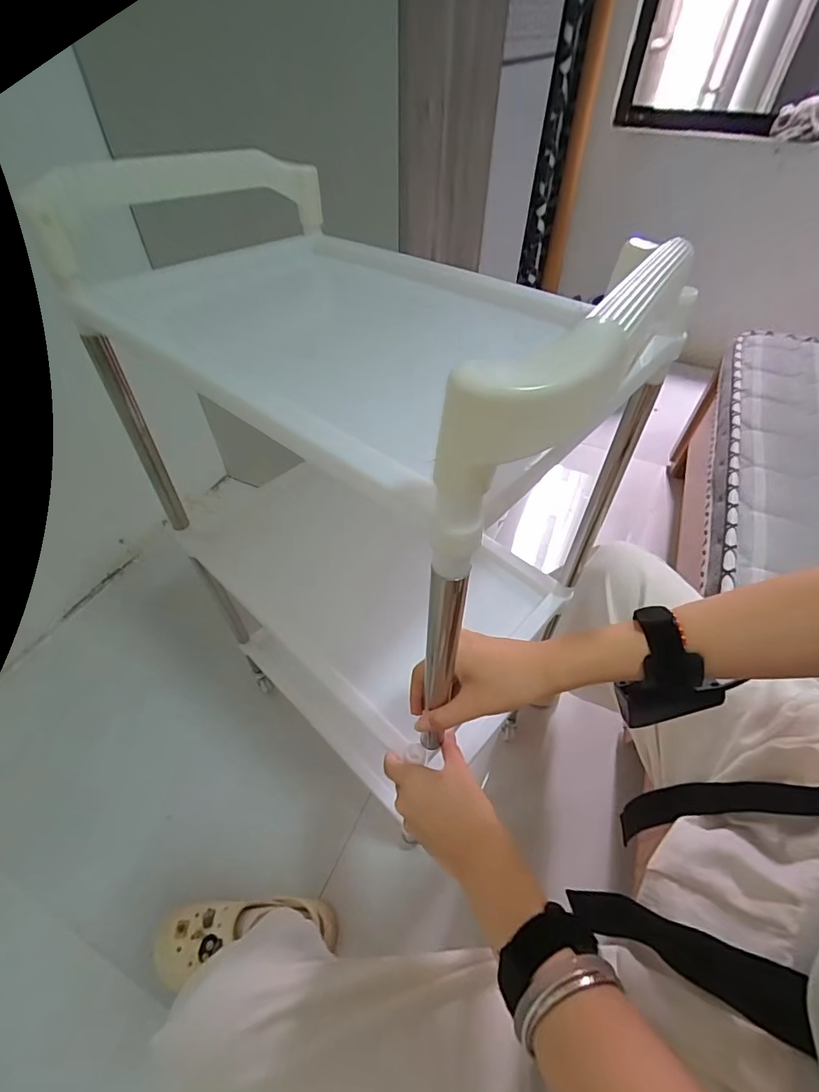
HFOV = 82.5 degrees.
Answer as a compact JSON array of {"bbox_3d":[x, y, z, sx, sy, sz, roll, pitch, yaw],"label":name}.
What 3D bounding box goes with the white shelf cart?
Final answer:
[{"bbox_3d":[-0.071,-0.123,0.480,0.499,0.411,0.282,38,56,23],"label":"white shelf cart"}]

